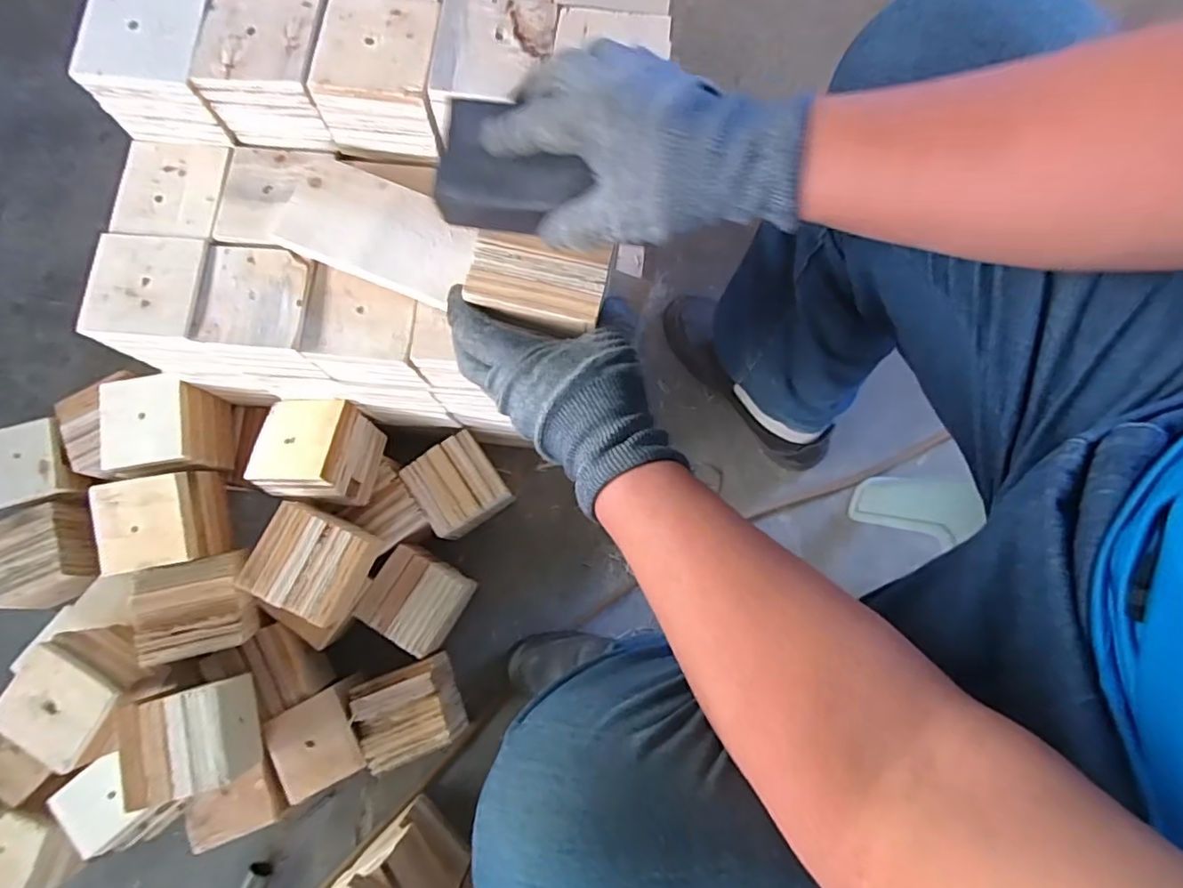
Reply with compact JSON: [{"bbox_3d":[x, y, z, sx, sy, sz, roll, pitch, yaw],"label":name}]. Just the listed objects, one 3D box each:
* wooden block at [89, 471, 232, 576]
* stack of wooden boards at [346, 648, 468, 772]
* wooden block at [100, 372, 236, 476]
[{"bbox_3d":[-0.453,0.083,0.643,0.097,0.068,0.091,-10,80,-2],"label":"wooden block"},{"bbox_3d":[-0.204,0.304,0.695,0.098,0.086,0.098,-20,80,-3],"label":"stack of wooden boards"},{"bbox_3d":[-0.461,-0.015,0.666,0.088,0.097,0.100,-11,80,-2],"label":"wooden block"}]

